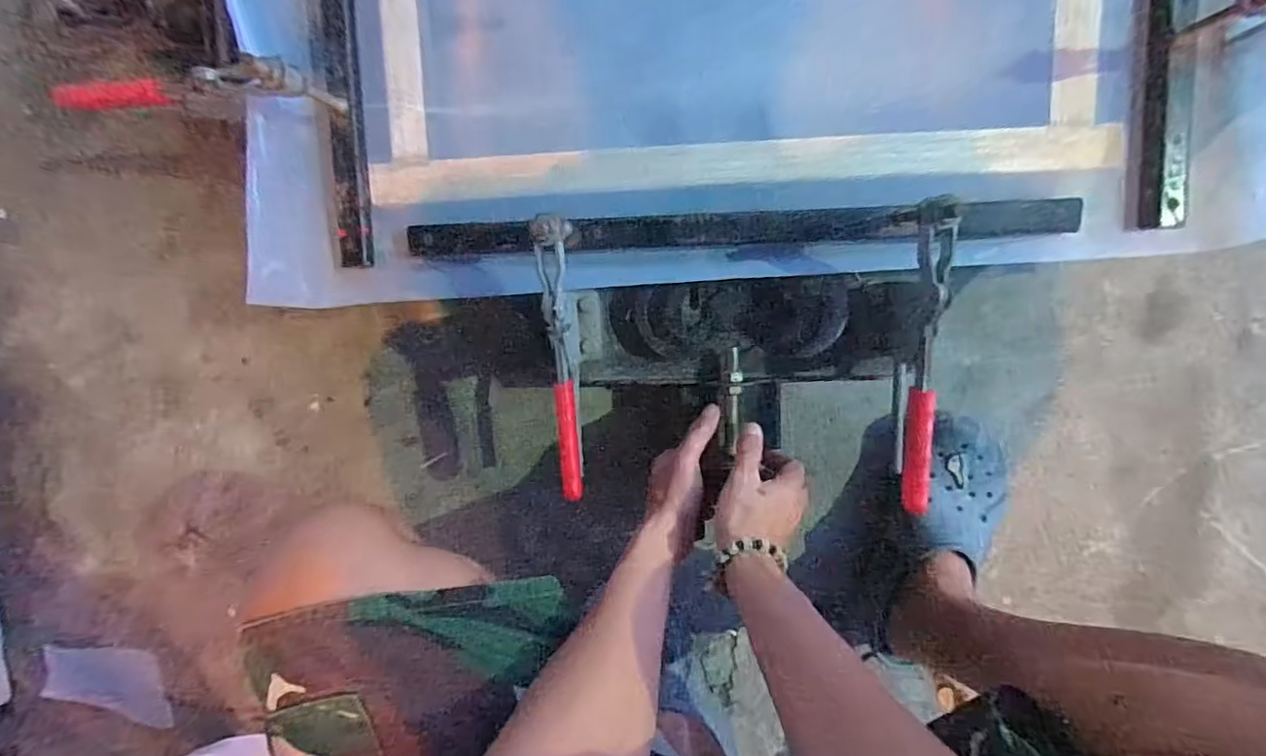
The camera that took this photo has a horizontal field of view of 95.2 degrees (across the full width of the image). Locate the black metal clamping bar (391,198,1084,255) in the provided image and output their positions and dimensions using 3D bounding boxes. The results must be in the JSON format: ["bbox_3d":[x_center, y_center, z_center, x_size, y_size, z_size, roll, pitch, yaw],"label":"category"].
[{"bbox_3d":[0.088,-0.136,0.523,0.578,0.030,0.028,-1,97,5],"label":"black metal clamping bar"}]

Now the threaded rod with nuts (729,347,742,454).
[{"bbox_3d":[0.097,0.019,0.547,0.011,0.008,0.095,0,99,5],"label":"threaded rod with nuts"}]

